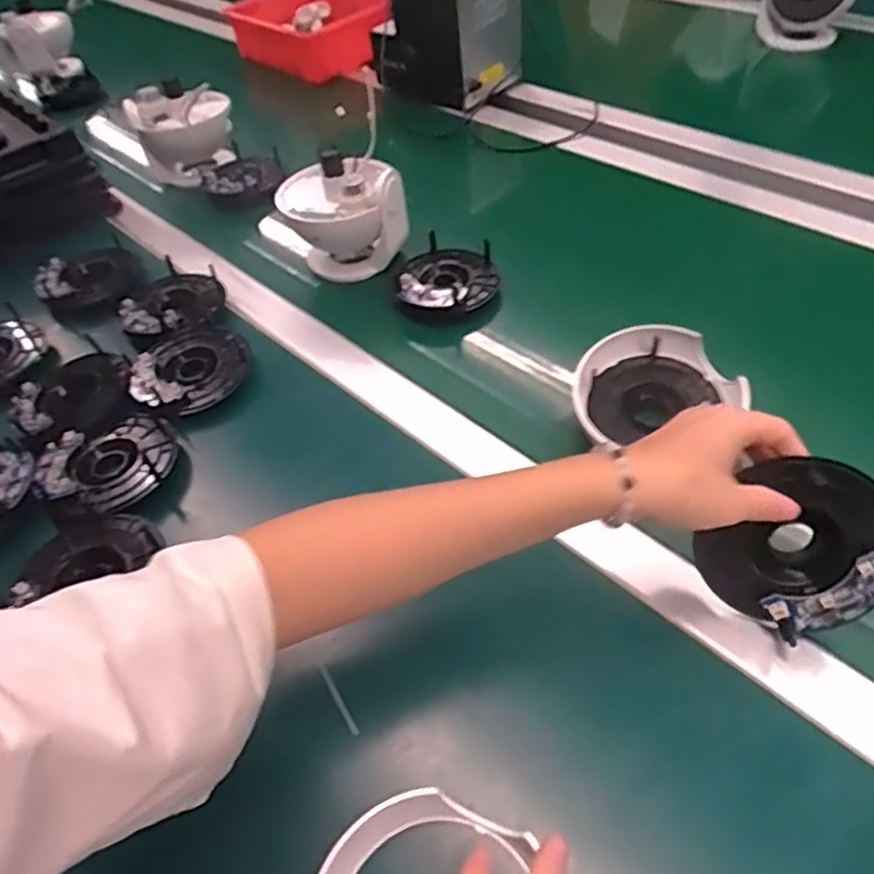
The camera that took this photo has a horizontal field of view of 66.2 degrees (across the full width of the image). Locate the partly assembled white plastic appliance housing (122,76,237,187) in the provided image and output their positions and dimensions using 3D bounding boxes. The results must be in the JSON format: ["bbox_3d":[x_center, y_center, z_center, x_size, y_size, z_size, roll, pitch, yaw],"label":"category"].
[{"bbox_3d":[-0.300,-0.364,0.802,0.111,0.102,0.081,-18,49,-9],"label":"partly assembled white plastic appliance housing"}]

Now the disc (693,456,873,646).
[{"bbox_3d":[0.200,0.061,0.374,0.096,0.099,0.017,52,22,0],"label":"disc"}]

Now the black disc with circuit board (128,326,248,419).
[{"bbox_3d":[-0.211,-0.059,0.575,0.099,0.017,0.093,-4,49,4],"label":"black disc with circuit board"}]

